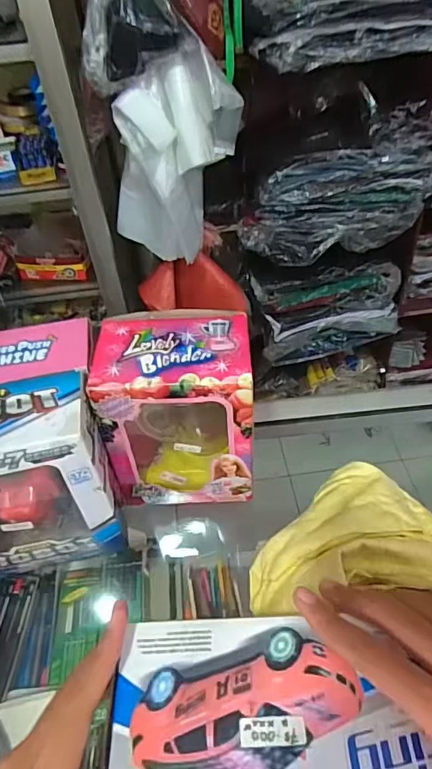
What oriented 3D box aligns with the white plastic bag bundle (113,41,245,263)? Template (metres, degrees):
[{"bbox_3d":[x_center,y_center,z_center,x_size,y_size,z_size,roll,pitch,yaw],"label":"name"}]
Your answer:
[{"bbox_3d":[-0.085,-0.404,0.887,0.196,0.374,0.103,29,52,1],"label":"white plastic bag bundle"}]

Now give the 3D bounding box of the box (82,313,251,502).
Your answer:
[{"bbox_3d":[-0.028,0.021,0.379,0.109,0.132,0.091,-3,46,2],"label":"box"}]

